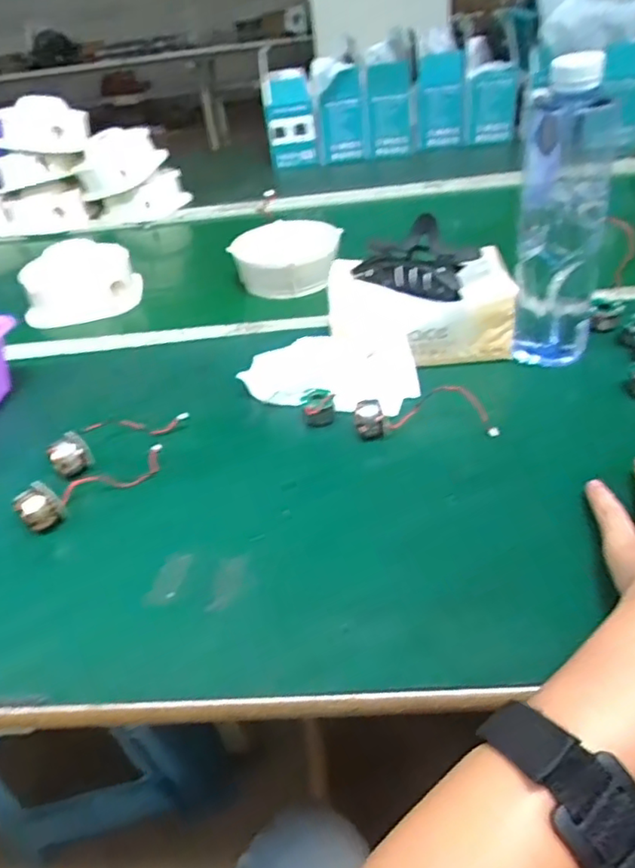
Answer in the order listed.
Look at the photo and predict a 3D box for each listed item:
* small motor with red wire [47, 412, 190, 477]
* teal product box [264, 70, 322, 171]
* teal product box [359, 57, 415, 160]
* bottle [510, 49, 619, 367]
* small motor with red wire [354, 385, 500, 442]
[{"bbox_3d":[-0.167,-0.006,0.488,0.108,0.024,0.049,-27,43,-24],"label":"small motor with red wire"},{"bbox_3d":[-0.055,-0.608,1.149,0.092,0.148,0.131,-8,39,-2],"label":"teal product box"},{"bbox_3d":[0.131,-0.603,1.110,0.092,0.146,0.066,-2,39,6],"label":"teal product box"},{"bbox_3d":[0.198,-0.170,0.481,0.069,0.228,0.063,6,40,15],"label":"bottle"},{"bbox_3d":[0.082,-0.016,0.455,0.107,0.033,0.023,-2,39,6],"label":"small motor with red wire"}]

